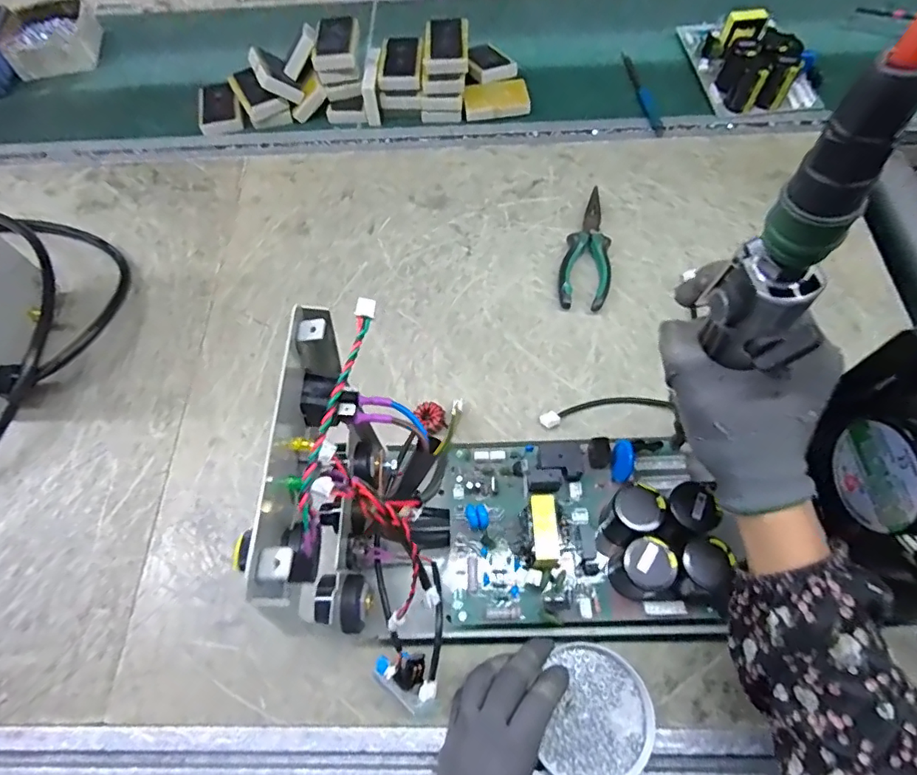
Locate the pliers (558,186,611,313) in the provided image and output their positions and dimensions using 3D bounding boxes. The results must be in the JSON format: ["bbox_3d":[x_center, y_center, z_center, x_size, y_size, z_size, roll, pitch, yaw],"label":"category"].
[{"bbox_3d":[0.136,-0.150,0.550,0.049,0.021,0.151,7,64,7],"label":"pliers"}]

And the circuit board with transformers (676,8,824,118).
[{"bbox_3d":[0.374,-0.429,0.653,0.128,0.052,0.180,-7,63,0],"label":"circuit board with transformers"}]

